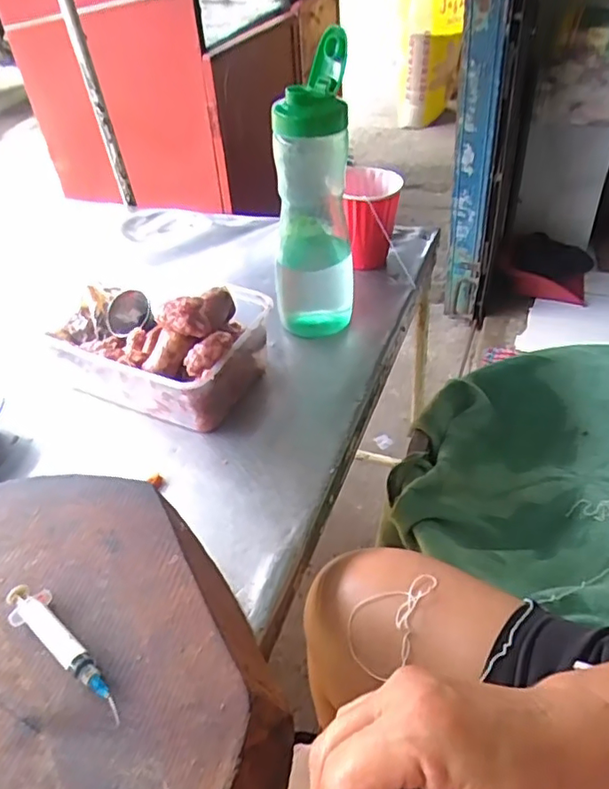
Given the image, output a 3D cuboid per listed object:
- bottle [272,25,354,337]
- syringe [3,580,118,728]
[{"bbox_3d":[0.006,-0.200,0.618,0.084,0.291,0.079,-4,43,2],"label":"bottle"},{"bbox_3d":[-0.139,0.148,0.335,0.109,0.011,0.023,30,54,32],"label":"syringe"}]

